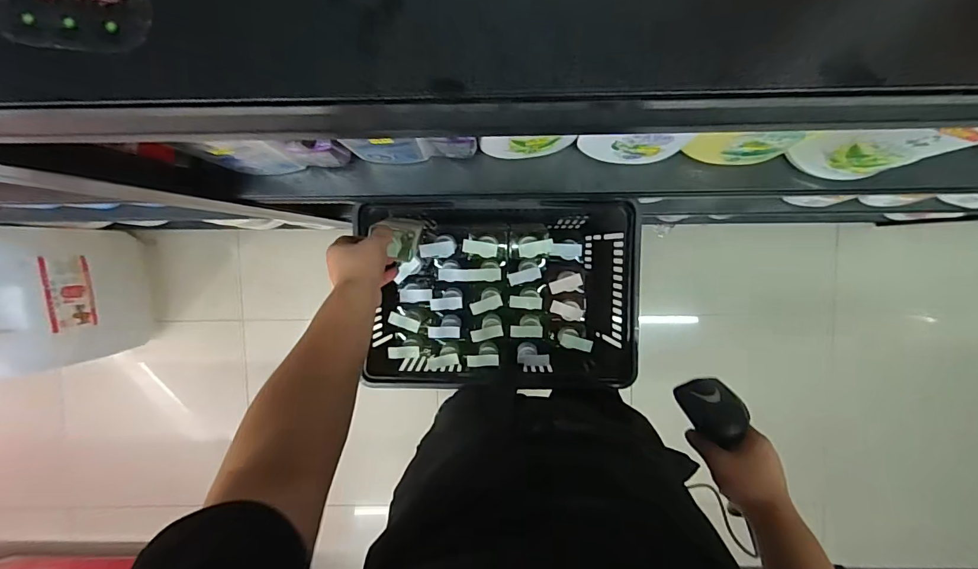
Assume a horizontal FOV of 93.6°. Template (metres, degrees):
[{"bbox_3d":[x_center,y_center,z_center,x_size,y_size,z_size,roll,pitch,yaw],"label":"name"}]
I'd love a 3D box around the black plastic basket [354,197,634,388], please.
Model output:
[{"bbox_3d":[0.015,0.009,0.851,0.465,0.225,0.320,0,95,1],"label":"black plastic basket"}]

